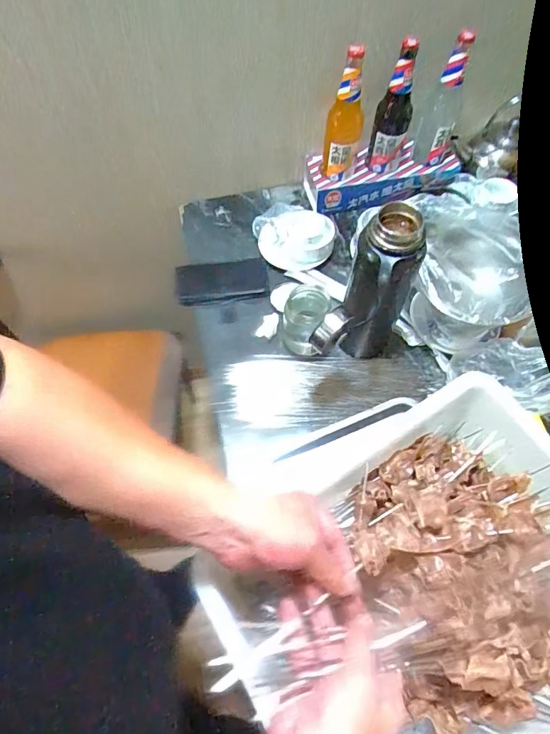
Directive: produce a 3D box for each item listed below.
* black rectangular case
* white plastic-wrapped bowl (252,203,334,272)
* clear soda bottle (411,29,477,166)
[{"bbox_3d":[-0.097,-0.156,0.801,0.167,0.016,0.093,-5,63,-3],"label":"black rectangular case"},{"bbox_3d":[0.032,-0.235,0.796,0.151,0.055,0.118,38,68,17],"label":"white plastic-wrapped bowl"},{"bbox_3d":[0.287,-0.439,0.749,0.057,0.208,0.057,23,64,11],"label":"clear soda bottle"}]

